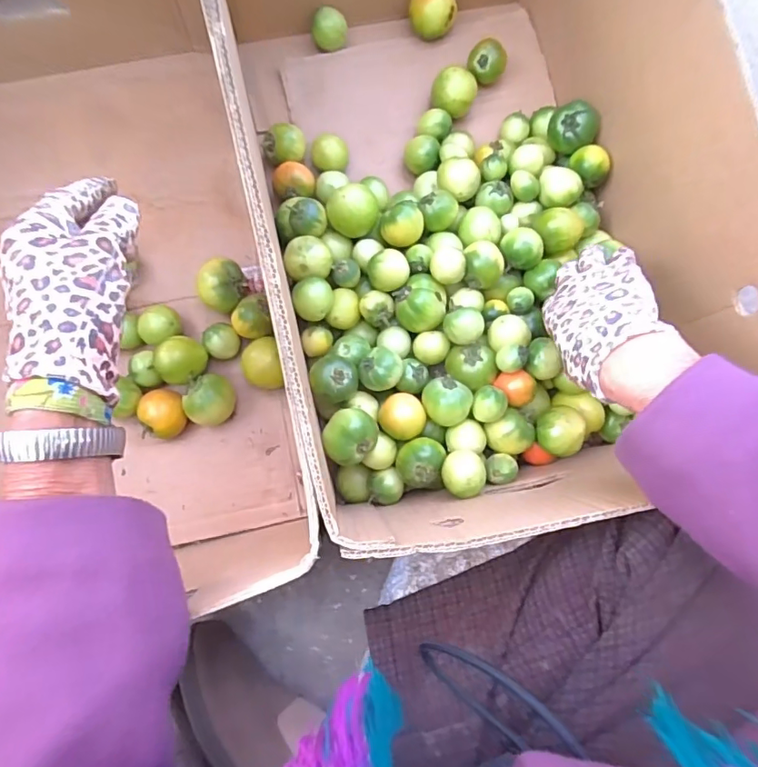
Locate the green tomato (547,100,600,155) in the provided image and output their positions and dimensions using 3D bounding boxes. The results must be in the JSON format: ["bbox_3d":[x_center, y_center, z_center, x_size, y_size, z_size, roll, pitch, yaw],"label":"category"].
[{"bbox_3d":[0.194,-0.257,0.510,0.046,0.041,0.046,1,82,-4],"label":"green tomato"}]

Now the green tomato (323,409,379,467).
[{"bbox_3d":[-0.024,0.044,0.423,0.041,0.043,0.044,1,82,-4],"label":"green tomato"}]

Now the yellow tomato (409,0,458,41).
[{"bbox_3d":[0.058,-0.398,0.550,0.051,0.041,0.044,11,82,-3],"label":"yellow tomato"}]

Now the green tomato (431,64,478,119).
[{"bbox_3d":[0.079,-0.303,0.539,0.044,0.038,0.043,1,82,-4],"label":"green tomato"}]

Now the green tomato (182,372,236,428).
[{"bbox_3d":[-0.154,0.016,0.476,0.040,0.040,0.046,35,81,1],"label":"green tomato"}]

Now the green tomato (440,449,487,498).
[{"bbox_3d":[0.069,0.075,0.426,0.033,0.028,0.037,-7,83,-5],"label":"green tomato"}]

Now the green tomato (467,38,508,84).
[{"bbox_3d":[0.113,-0.339,0.548,0.039,0.033,0.038,1,82,-4],"label":"green tomato"}]

